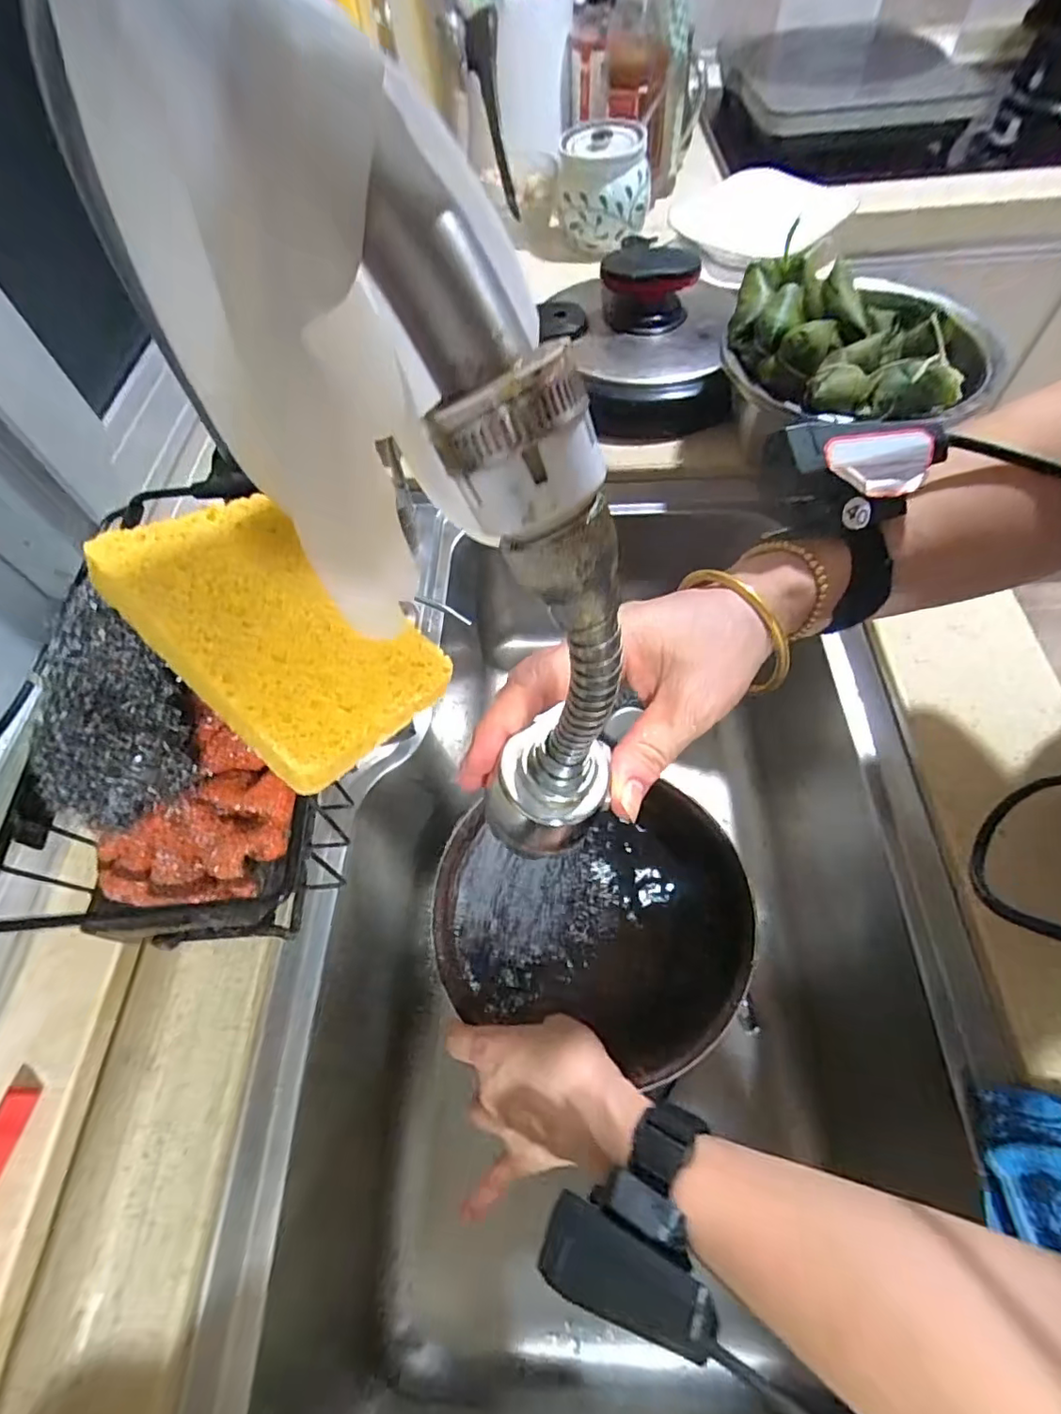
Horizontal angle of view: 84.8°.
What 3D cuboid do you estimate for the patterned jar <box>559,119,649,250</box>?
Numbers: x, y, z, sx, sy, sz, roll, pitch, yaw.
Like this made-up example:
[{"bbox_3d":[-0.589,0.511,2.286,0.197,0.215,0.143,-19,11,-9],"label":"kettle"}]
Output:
[{"bbox_3d":[0.096,-0.688,0.765,0.112,0.098,0.105,0,59,4],"label":"patterned jar"}]

